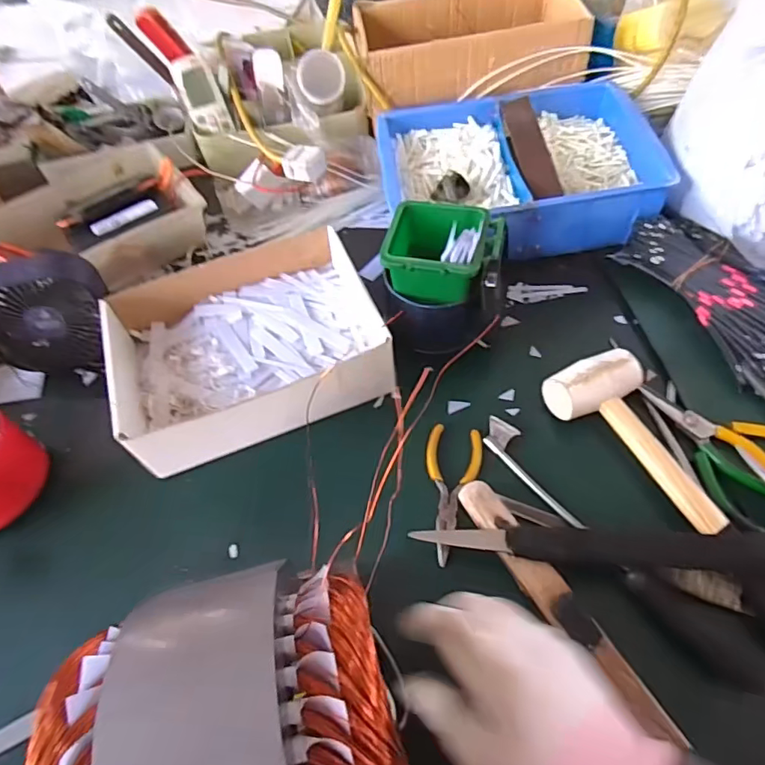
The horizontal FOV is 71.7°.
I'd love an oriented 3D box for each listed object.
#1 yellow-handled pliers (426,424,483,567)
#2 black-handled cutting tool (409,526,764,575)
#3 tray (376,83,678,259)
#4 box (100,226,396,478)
[{"bbox_3d":[0.055,0.092,0.453,0.048,0.008,0.120,11,59,11],"label":"yellow-handled pliers"},{"bbox_3d":[0.174,0.121,0.397,0.288,0.030,0.029,2,58,5],"label":"black-handled cutting tool"},{"bbox_3d":[0.148,-0.246,0.612,0.297,0.104,0.223,-3,57,2],"label":"tray"},{"bbox_3d":[-0.126,-0.040,0.515,0.247,0.070,0.200,-19,58,-8],"label":"box"}]

